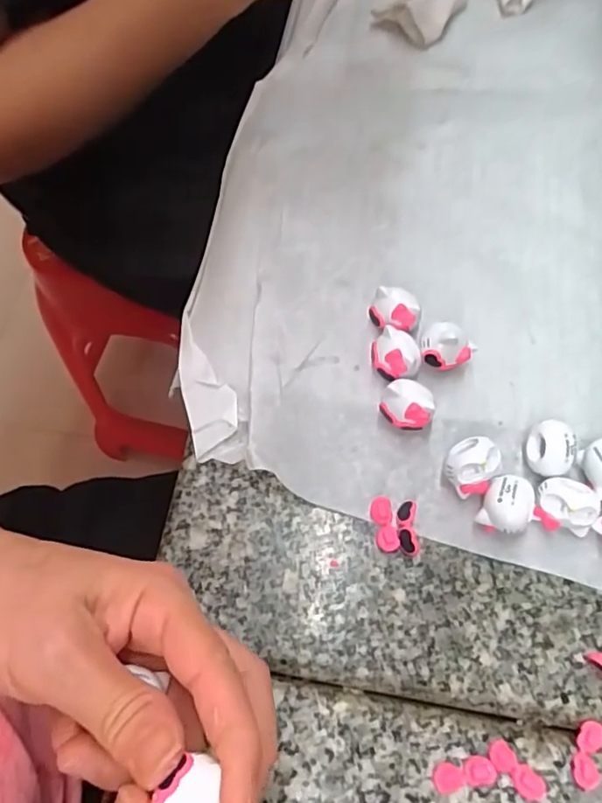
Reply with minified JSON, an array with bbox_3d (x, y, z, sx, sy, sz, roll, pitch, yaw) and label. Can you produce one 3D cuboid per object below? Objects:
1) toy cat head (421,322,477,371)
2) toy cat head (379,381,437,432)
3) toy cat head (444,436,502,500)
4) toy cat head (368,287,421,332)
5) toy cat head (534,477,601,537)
[{"bbox_3d":[0.072,-0.025,0.295,0.025,0.025,0.017,19,68,8],"label":"toy cat head"},{"bbox_3d":[0.051,0.002,0.288,0.023,0.020,0.021,0,67,0],"label":"toy cat head"},{"bbox_3d":[0.079,0.031,0.274,0.024,0.022,0.022,0,67,0],"label":"toy cat head"},{"bbox_3d":[0.048,-0.045,0.308,0.023,0.020,0.018,23,69,10],"label":"toy cat head"},{"bbox_3d":[0.119,0.046,0.265,0.025,0.019,0.021,11,67,5],"label":"toy cat head"}]

